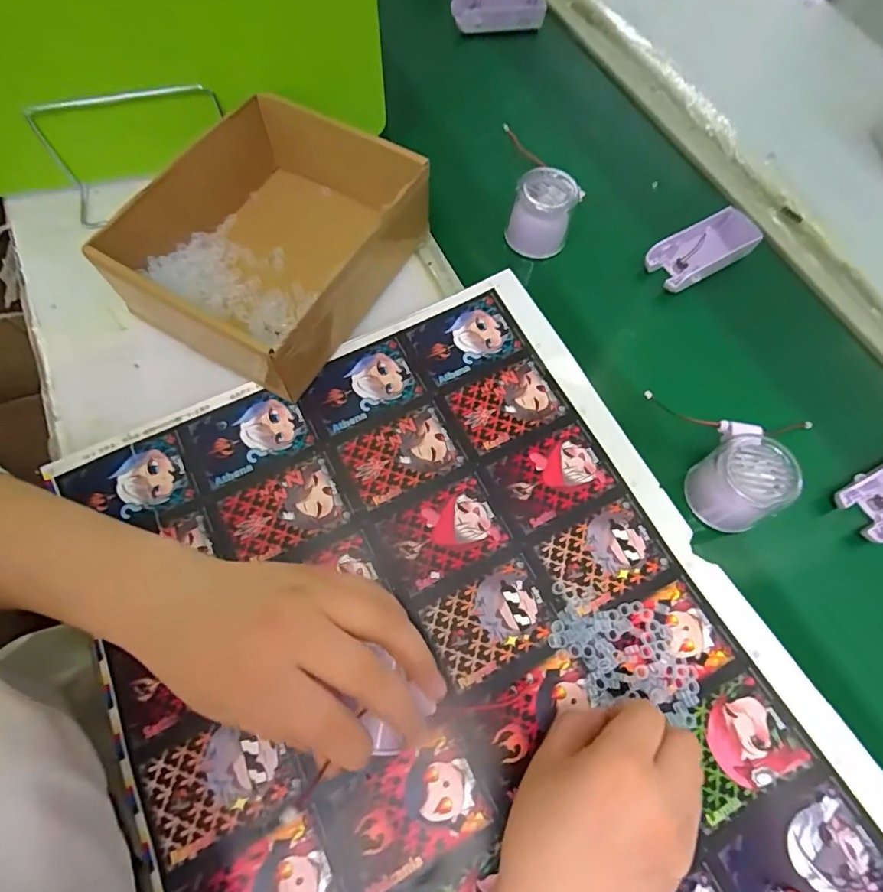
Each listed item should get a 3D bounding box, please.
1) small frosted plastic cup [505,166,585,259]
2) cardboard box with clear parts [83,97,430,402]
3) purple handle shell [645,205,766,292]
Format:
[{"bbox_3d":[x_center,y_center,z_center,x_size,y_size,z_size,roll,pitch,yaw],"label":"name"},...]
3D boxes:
[{"bbox_3d":[0.096,-0.223,0.467,0.055,0.057,0.055,1,68,-3],"label":"small frosted plastic cup"},{"bbox_3d":[-0.141,-0.170,0.399,0.186,0.089,0.209,28,69,8],"label":"cardboard box with clear parts"},{"bbox_3d":[0.253,-0.189,0.470,0.112,0.022,0.047,-29,72,-14],"label":"purple handle shell"}]

